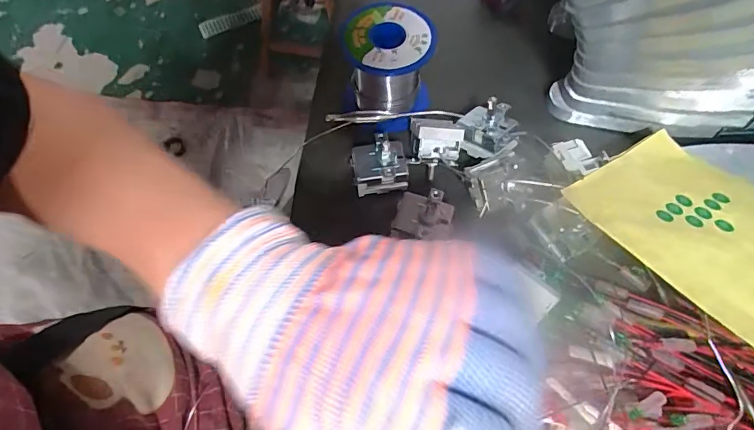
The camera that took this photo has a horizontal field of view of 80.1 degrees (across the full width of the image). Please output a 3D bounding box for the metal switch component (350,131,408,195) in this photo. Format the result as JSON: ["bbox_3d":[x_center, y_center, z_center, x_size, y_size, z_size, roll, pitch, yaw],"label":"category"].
[{"bbox_3d":[0.001,-0.037,0.309,0.037,0.026,0.034,-13,66,-7],"label":"metal switch component"}]

